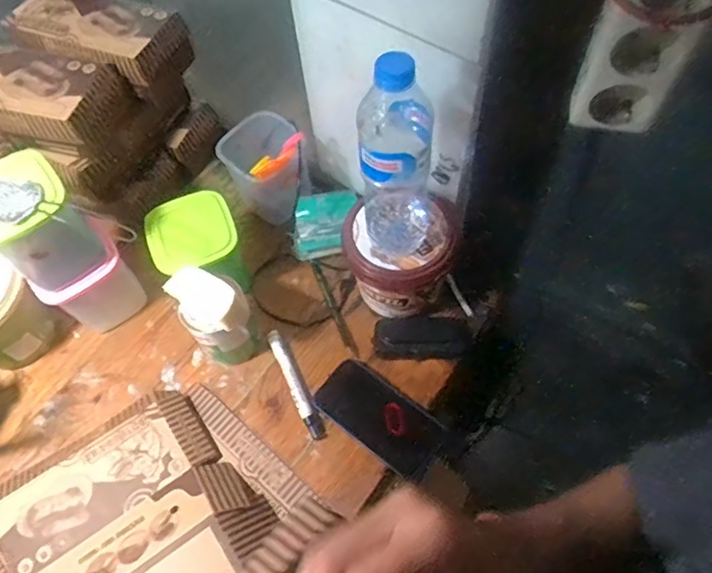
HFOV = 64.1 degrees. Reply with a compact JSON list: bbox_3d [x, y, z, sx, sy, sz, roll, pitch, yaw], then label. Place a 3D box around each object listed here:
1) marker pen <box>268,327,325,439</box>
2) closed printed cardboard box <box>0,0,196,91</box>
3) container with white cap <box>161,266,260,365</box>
[{"bbox_3d":[-0.074,0.116,0.681,0.019,0.017,0.146,-25,63,-11],"label":"marker pen"},{"bbox_3d":[-0.328,-0.310,0.716,0.216,0.068,0.106,23,65,14],"label":"closed printed cardboard box"},{"bbox_3d":[-0.162,0.035,0.660,0.069,0.130,0.088,-37,66,-17],"label":"container with white cap"}]

